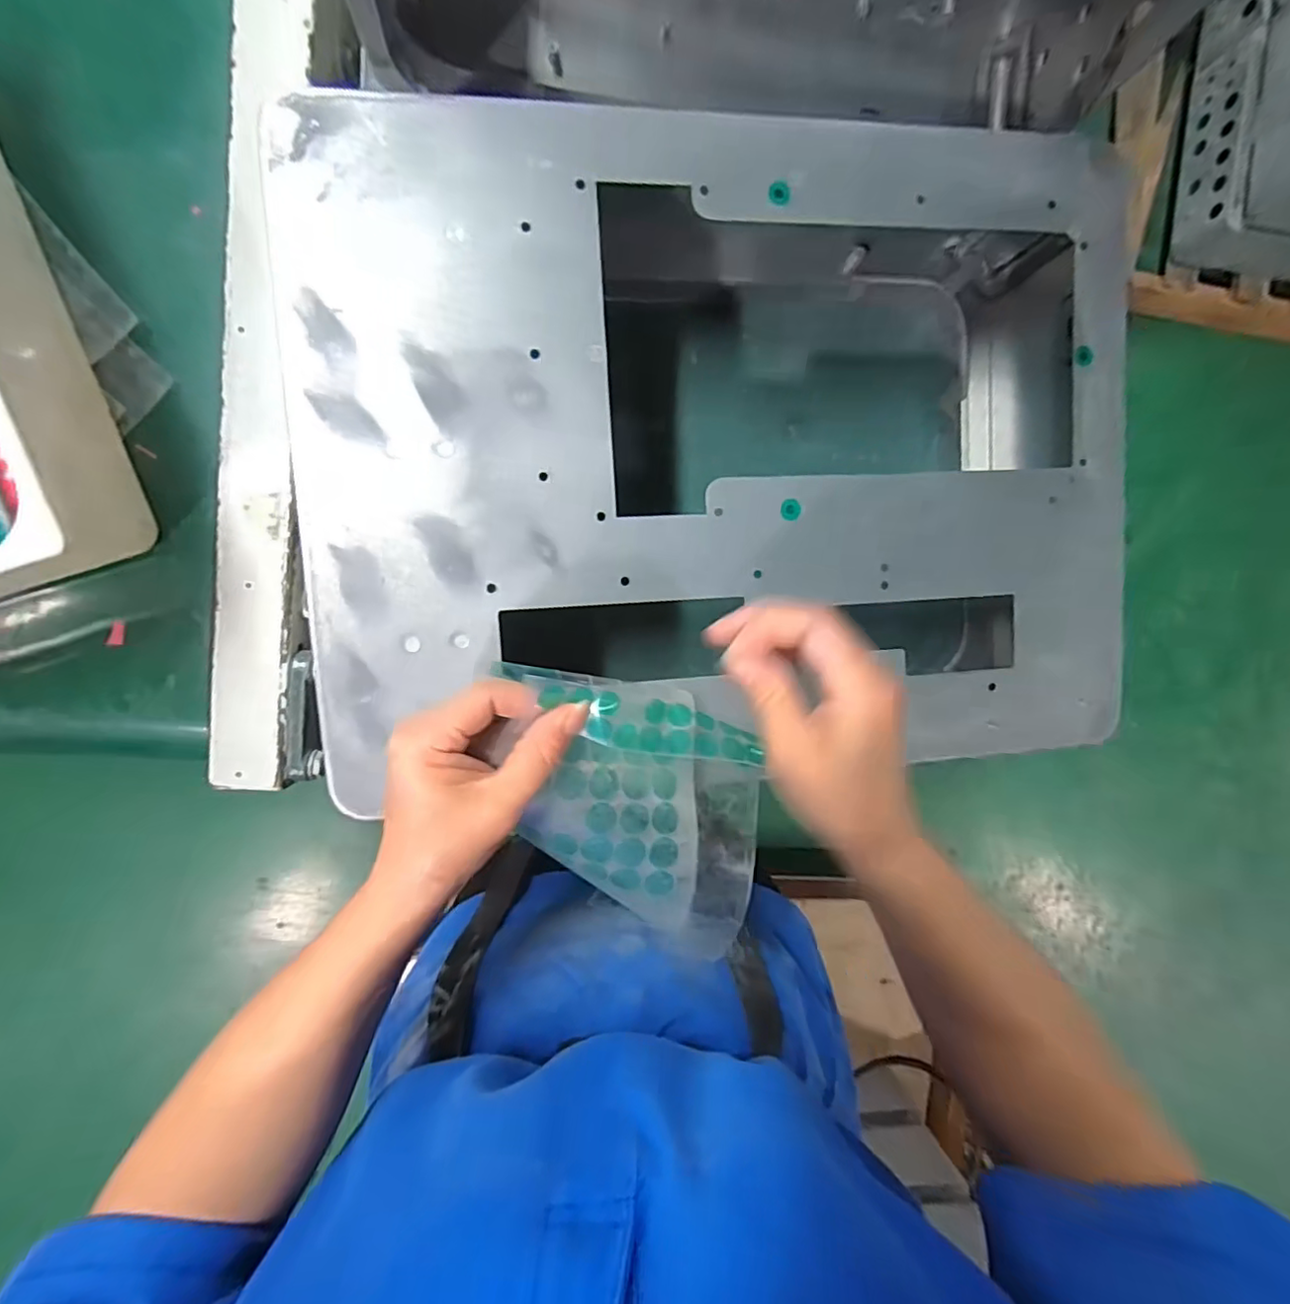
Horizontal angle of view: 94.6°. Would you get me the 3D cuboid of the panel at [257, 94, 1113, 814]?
[{"bbox_3d":[0.055,-0.102,0.319,0.444,0.012,0.332,-4,95,-7],"label":"panel"}]

